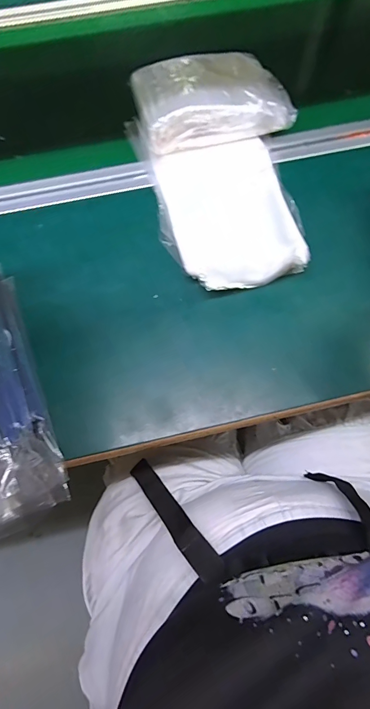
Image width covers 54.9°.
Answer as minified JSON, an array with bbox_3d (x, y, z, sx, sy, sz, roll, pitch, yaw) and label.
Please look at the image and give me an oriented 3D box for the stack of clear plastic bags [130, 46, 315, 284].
[{"bbox_3d":[0.045,-0.227,0.406,0.179,0.050,0.314,-16,71,-5],"label":"stack of clear plastic bags"}]

